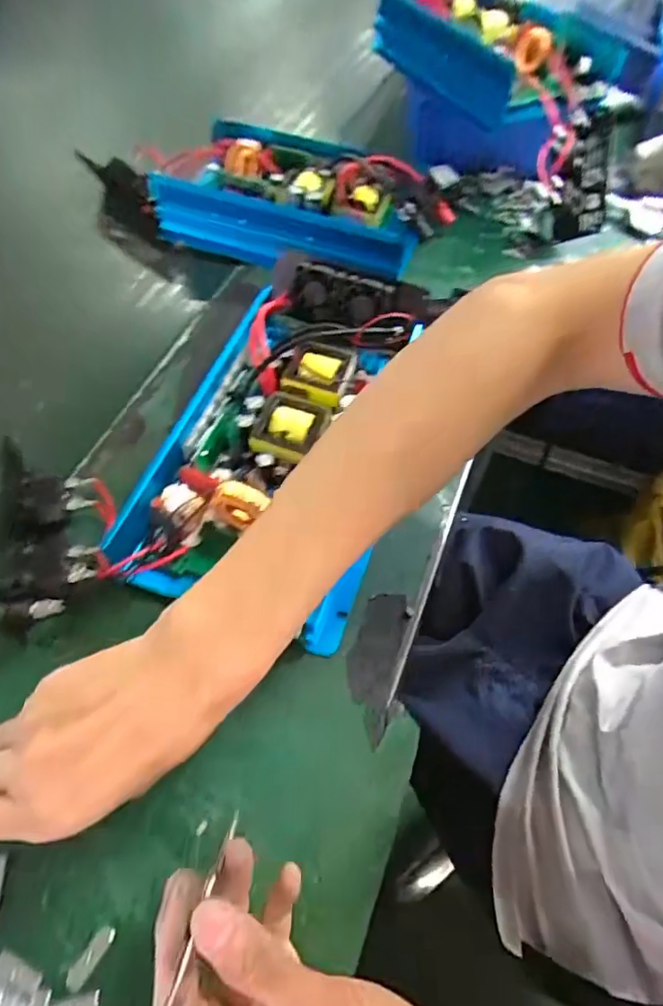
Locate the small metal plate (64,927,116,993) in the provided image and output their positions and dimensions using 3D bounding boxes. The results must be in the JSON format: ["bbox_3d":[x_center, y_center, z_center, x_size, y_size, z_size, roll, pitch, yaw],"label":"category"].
[{"bbox_3d":[-0.122,0.229,0.273,0.009,0.005,0.027,29,62,16],"label":"small metal plate"}]

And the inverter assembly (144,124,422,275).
[{"bbox_3d":[-0.041,-0.316,0.559,0.267,0.064,0.137,12,59,6],"label":"inverter assembly"}]

